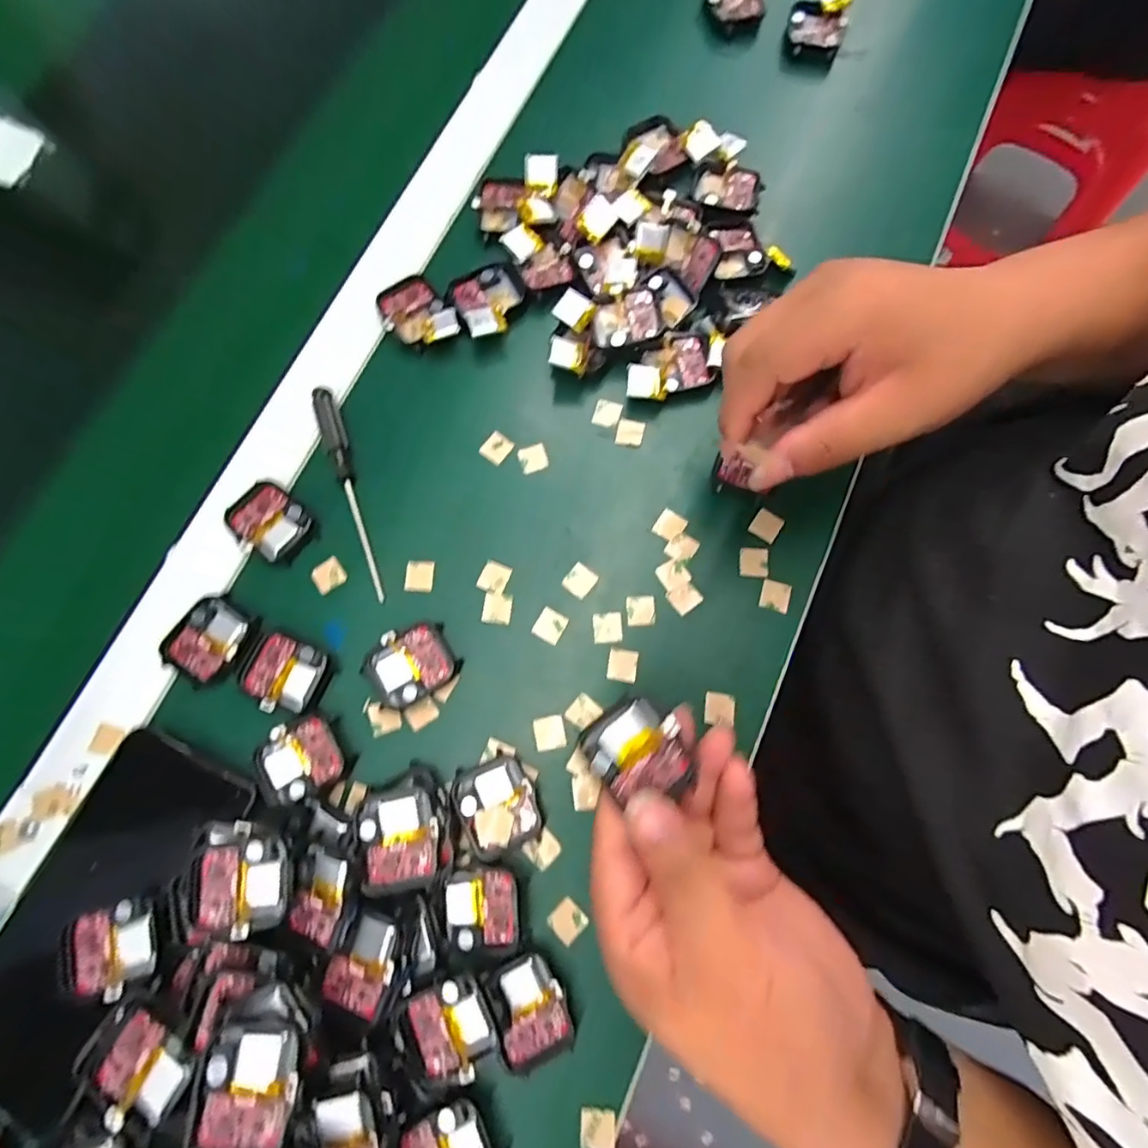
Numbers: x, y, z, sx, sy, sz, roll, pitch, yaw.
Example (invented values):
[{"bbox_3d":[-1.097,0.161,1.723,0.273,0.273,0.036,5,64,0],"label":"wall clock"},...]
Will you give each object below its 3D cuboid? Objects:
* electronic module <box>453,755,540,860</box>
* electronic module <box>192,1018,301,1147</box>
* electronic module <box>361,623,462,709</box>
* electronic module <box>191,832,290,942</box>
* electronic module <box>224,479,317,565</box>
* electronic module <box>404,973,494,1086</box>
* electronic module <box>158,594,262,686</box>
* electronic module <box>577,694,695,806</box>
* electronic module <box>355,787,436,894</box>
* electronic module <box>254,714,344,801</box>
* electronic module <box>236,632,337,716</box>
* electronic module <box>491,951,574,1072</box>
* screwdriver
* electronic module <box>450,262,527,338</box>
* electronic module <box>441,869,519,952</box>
[{"bbox_3d":[-0.038,0.115,0.287,0.038,0.014,0.044,-21,77,-4],"label":"electronic module"},{"bbox_3d":[-0.125,0.197,0.220,0.036,0.004,0.041,4,62,2],"label":"electronic module"},{"bbox_3d":[-0.087,0.048,0.305,0.044,0.011,0.037,-32,78,-7],"label":"electronic module"},{"bbox_3d":[-0.149,0.139,0.258,0.038,0.015,0.038,0,77,1],"label":"electronic module"},{"bbox_3d":[-0.172,-0.029,0.324,0.043,0.009,0.036,42,81,10],"label":"electronic module"},{"bbox_3d":[-0.056,0.203,0.257,0.039,0.016,0.038,-18,77,-3],"label":"electronic module"},{"bbox_3d":[-0.196,0.035,0.307,0.038,0.004,0.044,32,79,8],"label":"electronic module"},{"bbox_3d":[0.027,0.072,0.231,0.036,0.008,0.043,-40,79,-8],"label":"electronic module"},{"bbox_3d":[-0.082,0.123,0.265,0.034,0.008,0.042,-11,71,-2],"label":"electronic module"},{"bbox_3d":[-0.140,0.094,0.293,0.039,0.010,0.036,-31,78,-6],"label":"electronic module"},{"bbox_3d":[-0.153,0.052,0.302,0.044,0.008,0.036,22,78,6],"label":"electronic module"},{"bbox_3d":[-0.020,0.200,0.264,0.033,0.015,0.044,-15,77,-3],"label":"electronic module"},{"bbox_3d":[-0.128,-0.048,0.327,0.012,0.011,0.130,-19,77,-4],"label":"screwdriver"},{"bbox_3d":[-0.051,-0.170,0.353,0.044,0.014,0.053,-24,77,-5],"label":"electronic module"},{"bbox_3d":[-0.045,0.160,0.273,0.035,0.006,0.034,-4,77,0],"label":"electronic module"}]

